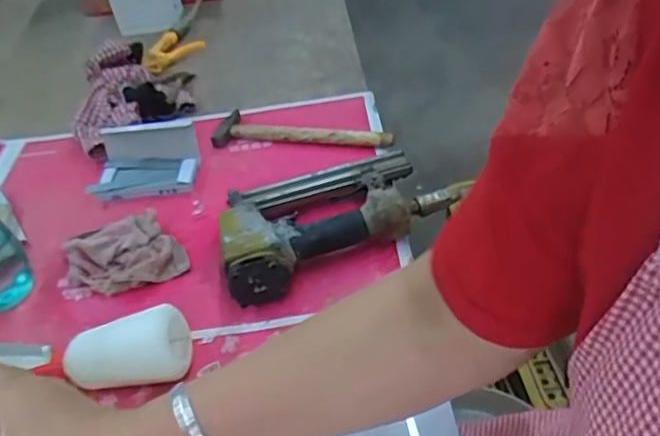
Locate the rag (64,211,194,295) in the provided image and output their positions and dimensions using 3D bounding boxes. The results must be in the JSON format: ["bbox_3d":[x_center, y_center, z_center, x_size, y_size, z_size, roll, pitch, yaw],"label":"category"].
[{"bbox_3d":[-0.228,0.036,0.653,0.115,0.027,0.114,-24,42,-20],"label":"rag"}]

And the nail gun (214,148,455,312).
[{"bbox_3d":[-0.009,-0.008,0.642,0.251,0.060,0.157,-20,41,-16],"label":"nail gun"}]

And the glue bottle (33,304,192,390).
[{"bbox_3d":[-0.197,0.116,0.530,0.152,0.050,0.063,-4,39,4],"label":"glue bottle"}]

